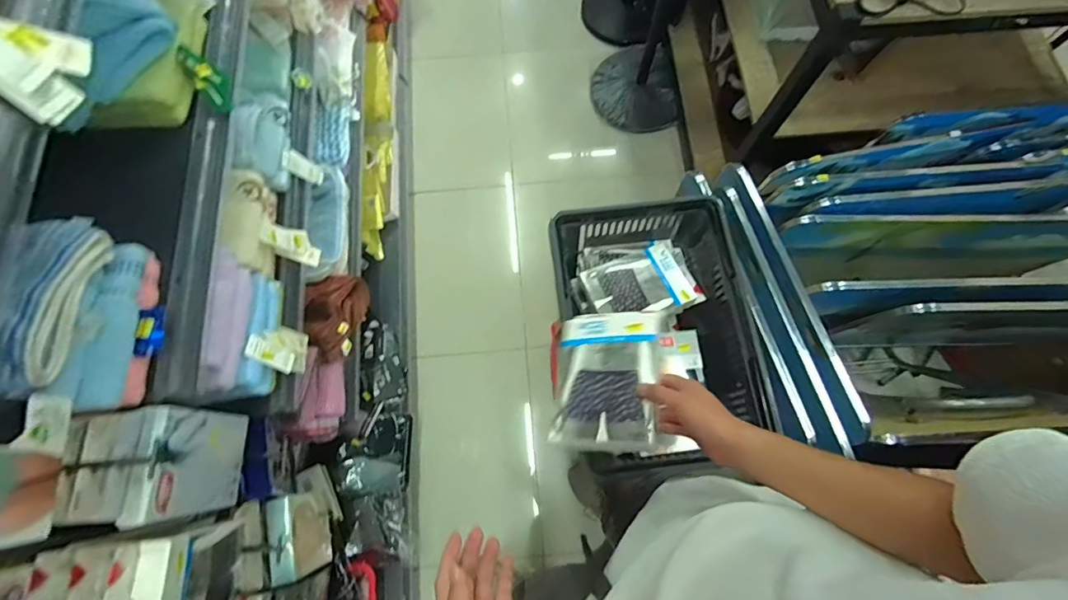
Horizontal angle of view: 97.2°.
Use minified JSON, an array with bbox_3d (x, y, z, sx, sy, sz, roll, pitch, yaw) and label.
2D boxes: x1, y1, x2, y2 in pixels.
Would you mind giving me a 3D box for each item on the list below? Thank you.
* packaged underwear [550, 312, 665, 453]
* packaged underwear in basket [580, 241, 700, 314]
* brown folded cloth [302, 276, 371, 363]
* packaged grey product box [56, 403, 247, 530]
[{"bbox_3d":[0.098,0.096,0.628,0.131,0.025,0.203,-8,52,25],"label":"packaged underwear"},{"bbox_3d":[0.202,-0.033,0.913,0.187,0.046,0.135,-19,73,-5],"label":"packaged underwear in basket"},{"bbox_3d":[-0.445,0.022,1.090,0.032,0.236,0.155,-13,114,15],"label":"brown folded cloth"},{"bbox_3d":[-0.453,0.201,0.590,0.080,0.204,0.128,6,73,3],"label":"packaged grey product box"}]

